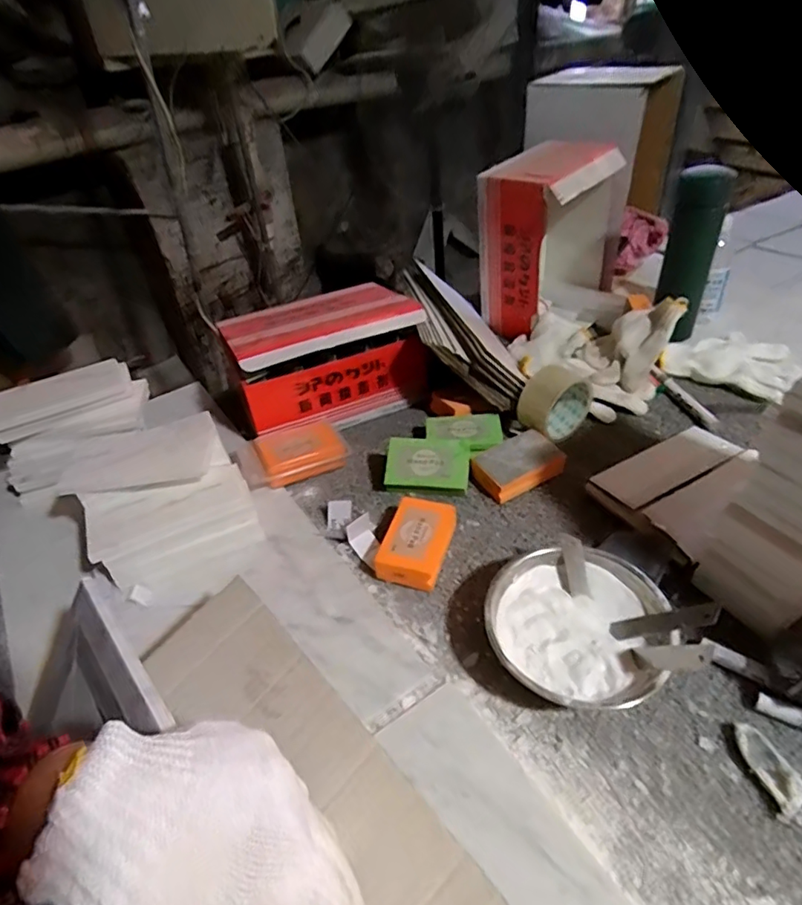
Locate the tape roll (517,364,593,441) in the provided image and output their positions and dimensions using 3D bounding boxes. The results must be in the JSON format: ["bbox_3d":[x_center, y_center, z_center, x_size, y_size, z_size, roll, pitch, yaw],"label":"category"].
[{"bbox_3d":[0.190,-0.066,0.671,0.094,0.078,0.040,-22,44,-18],"label":"tape roll"}]

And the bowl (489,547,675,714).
[{"bbox_3d":[0.147,0.154,0.466,0.142,0.053,0.139,-3,41,3],"label":"bowl"}]

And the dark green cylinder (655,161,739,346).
[{"bbox_3d":[0.401,-0.272,0.768,0.067,0.215,0.056,16,45,23],"label":"dark green cylinder"}]

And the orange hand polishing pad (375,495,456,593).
[{"bbox_3d":[0.017,0.092,0.569,0.065,0.035,0.101,12,44,19],"label":"orange hand polishing pad"}]

